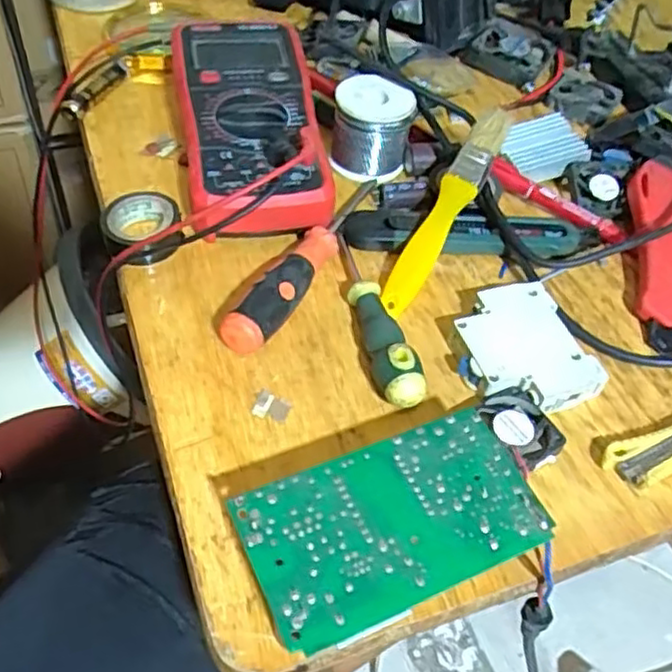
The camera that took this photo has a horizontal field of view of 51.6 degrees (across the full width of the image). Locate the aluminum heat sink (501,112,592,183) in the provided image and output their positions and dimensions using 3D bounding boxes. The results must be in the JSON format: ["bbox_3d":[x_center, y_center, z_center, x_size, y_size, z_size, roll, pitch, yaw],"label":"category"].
[{"bbox_3d":[0.147,-0.137,0.501,0.057,0.011,0.051,-18,65,-3],"label":"aluminum heat sink"}]

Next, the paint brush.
[{"bbox_3d":[0.069,-0.080,0.434,0.021,0.011,0.160,25,71,17],"label":"paint brush"}]

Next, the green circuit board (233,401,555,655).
[{"bbox_3d":[0.024,0.085,0.301,0.122,0.033,0.068,-18,55,-20],"label":"green circuit board"}]

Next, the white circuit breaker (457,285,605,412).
[{"bbox_3d":[0.099,0.008,0.381,0.067,0.019,0.076,-13,53,-17],"label":"white circuit breaker"}]

